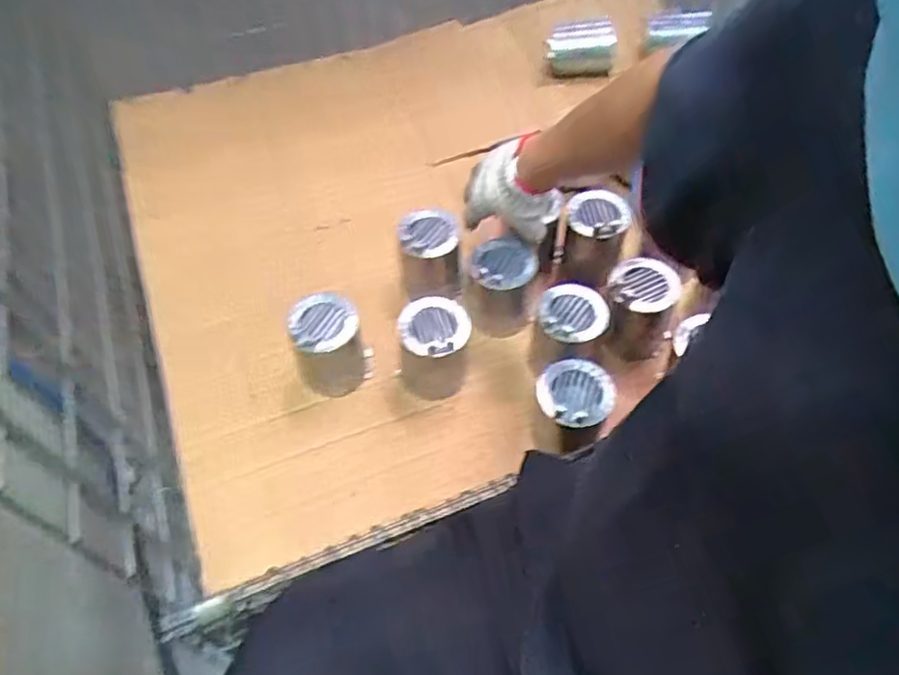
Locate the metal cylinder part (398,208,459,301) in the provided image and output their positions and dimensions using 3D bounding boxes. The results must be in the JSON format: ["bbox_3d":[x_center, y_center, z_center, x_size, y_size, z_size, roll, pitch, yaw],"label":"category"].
[{"bbox_3d":[-0.029,-0.119,0.927,0.078,0.108,0.076,-8,57,-5],"label":"metal cylinder part"}]

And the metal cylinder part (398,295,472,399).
[{"bbox_3d":[-0.018,0.016,0.848,0.088,0.116,0.094,5,56,3],"label":"metal cylinder part"}]

